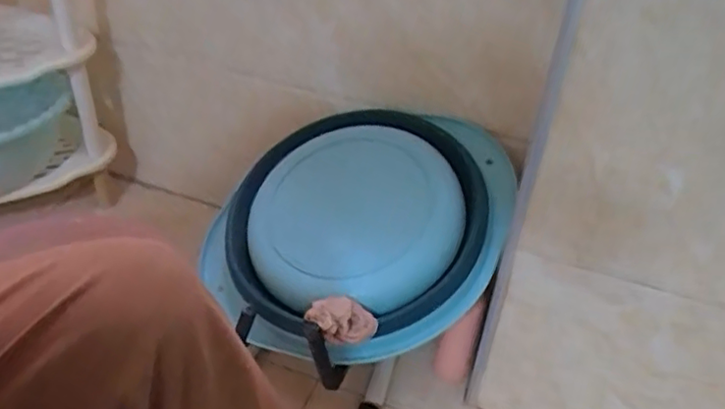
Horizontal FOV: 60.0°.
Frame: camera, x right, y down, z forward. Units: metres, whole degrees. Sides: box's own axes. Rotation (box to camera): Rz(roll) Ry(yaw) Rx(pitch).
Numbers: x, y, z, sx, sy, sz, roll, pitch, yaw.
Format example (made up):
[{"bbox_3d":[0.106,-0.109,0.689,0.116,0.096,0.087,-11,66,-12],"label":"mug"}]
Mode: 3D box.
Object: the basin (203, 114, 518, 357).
[{"bbox_3d":[-0.009,0.024,0.785,0.357,0.077,0.369,9,63,13],"label":"basin"}]

